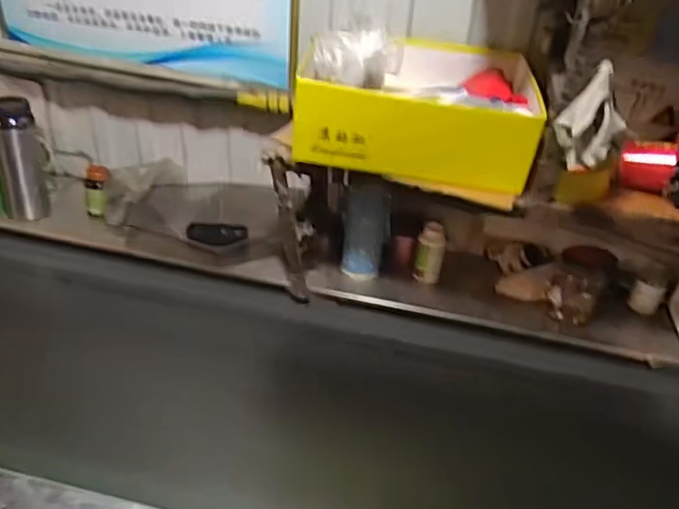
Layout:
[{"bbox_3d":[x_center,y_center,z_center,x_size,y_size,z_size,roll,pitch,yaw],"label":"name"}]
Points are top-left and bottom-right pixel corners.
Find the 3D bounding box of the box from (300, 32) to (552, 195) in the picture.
[{"bbox_3d":[0.114,-0.226,0.907,0.338,0.123,0.262,9,34,6],"label":"box"}]

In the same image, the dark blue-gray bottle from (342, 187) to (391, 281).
[{"bbox_3d":[0.048,-0.049,1.060,0.079,0.152,0.073,8,33,4],"label":"dark blue-gray bottle"}]

